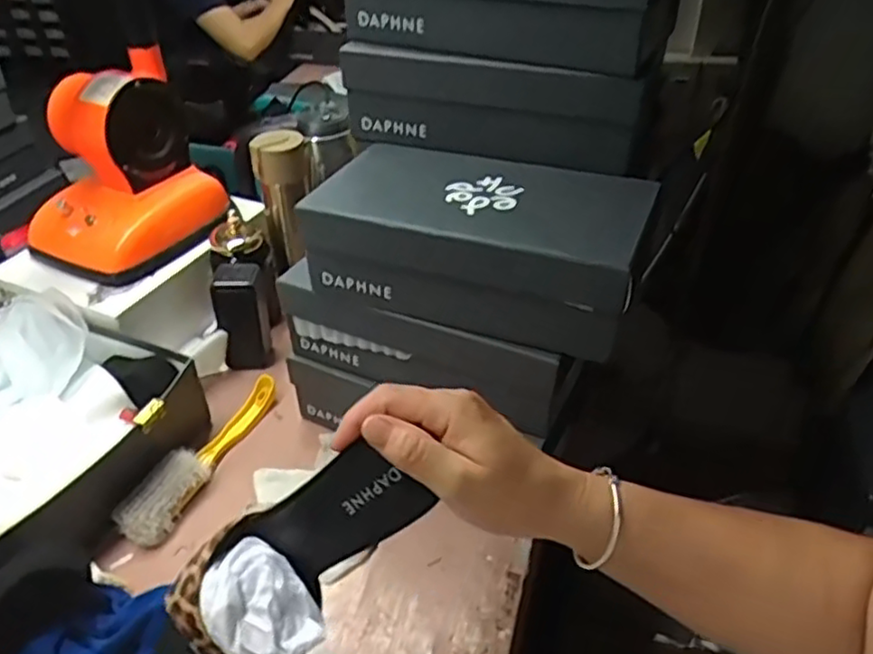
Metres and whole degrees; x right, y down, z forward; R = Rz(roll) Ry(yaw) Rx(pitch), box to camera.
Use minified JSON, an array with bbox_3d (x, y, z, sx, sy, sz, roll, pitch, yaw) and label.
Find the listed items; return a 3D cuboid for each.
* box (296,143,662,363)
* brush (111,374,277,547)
[{"bbox_3d":[0.043,-0.090,0.652,0.296,0.105,0.164,15,41,19],"label":"box"},{"bbox_3d":[-0.254,0.139,0.763,0.052,0.044,0.234,14,40,18],"label":"brush"}]

